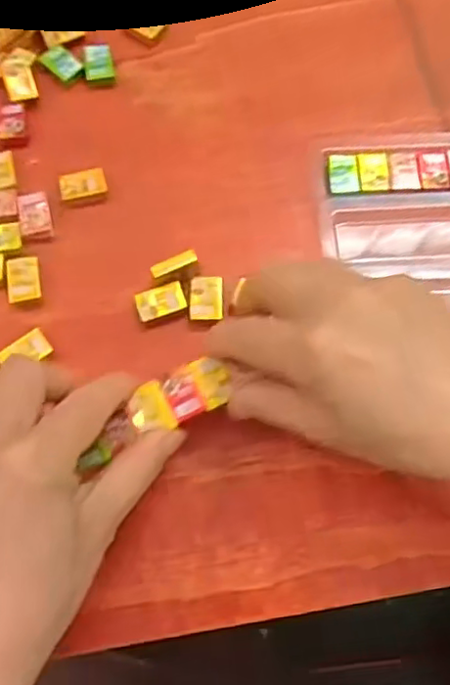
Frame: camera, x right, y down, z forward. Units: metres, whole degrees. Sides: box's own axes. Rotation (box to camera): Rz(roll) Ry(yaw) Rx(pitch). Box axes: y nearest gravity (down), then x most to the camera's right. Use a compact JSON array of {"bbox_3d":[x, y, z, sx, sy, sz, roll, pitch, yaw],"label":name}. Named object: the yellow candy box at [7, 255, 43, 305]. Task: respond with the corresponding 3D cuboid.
[{"bbox_3d":[-0.109,-0.034,0.331,0.017,0.008,0.025,-10,73,-2],"label":"yellow candy box"}]

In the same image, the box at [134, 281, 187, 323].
[{"bbox_3d":[-0.034,-0.021,0.328,0.026,0.005,0.017,-17,73,-4],"label":"box"}]

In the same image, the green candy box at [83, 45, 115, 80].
[{"bbox_3d":[-0.078,-0.175,0.381,0.017,0.007,0.026,-9,73,-2],"label":"green candy box"}]

